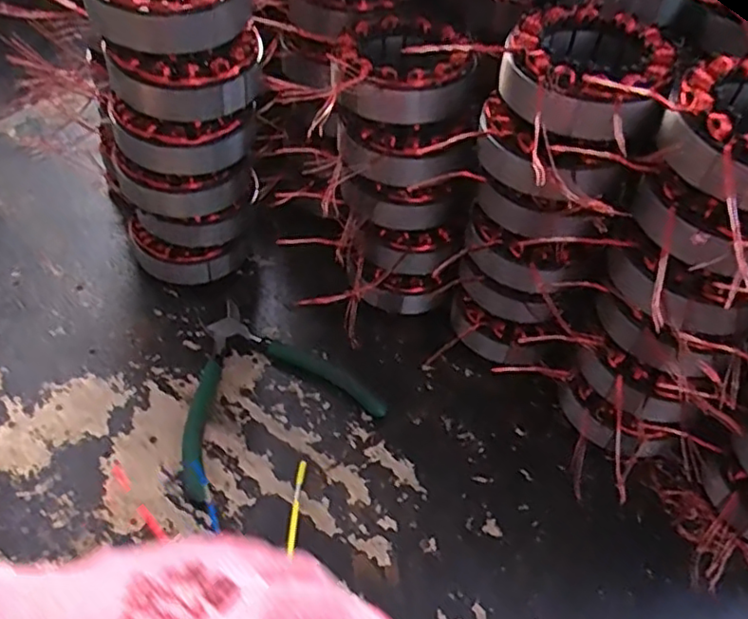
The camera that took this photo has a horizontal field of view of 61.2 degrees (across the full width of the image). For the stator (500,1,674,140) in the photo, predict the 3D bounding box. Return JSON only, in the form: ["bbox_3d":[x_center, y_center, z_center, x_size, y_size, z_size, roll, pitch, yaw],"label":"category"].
[{"bbox_3d":[0.109,-0.118,0.337,0.083,0.044,0.094,10,51,4],"label":"stator"}]

